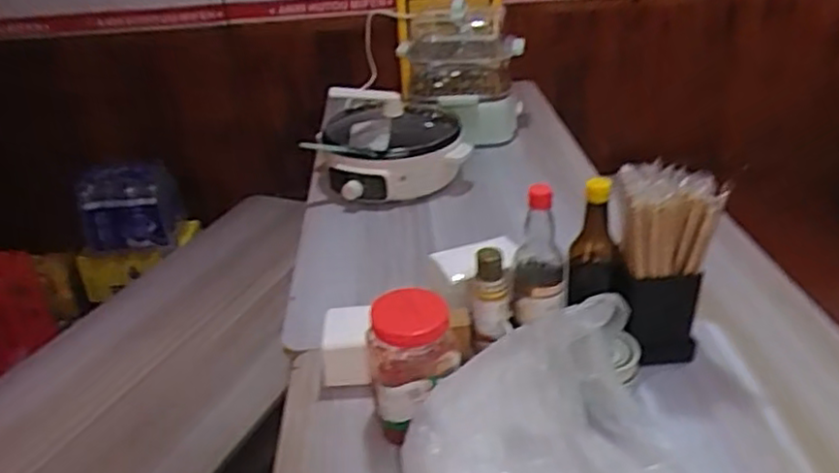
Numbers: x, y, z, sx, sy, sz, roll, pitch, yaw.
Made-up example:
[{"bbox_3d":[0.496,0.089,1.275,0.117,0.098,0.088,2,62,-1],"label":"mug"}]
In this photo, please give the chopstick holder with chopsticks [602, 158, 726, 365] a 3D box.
[{"bbox_3d":[0.306,0.040,0.895,0.122,0.244,0.082,6,30,18],"label":"chopstick holder with chopsticks"}]

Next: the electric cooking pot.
[{"bbox_3d":[-0.065,-0.210,1.549,0.333,0.148,0.305,-4,29,1],"label":"electric cooking pot"}]

